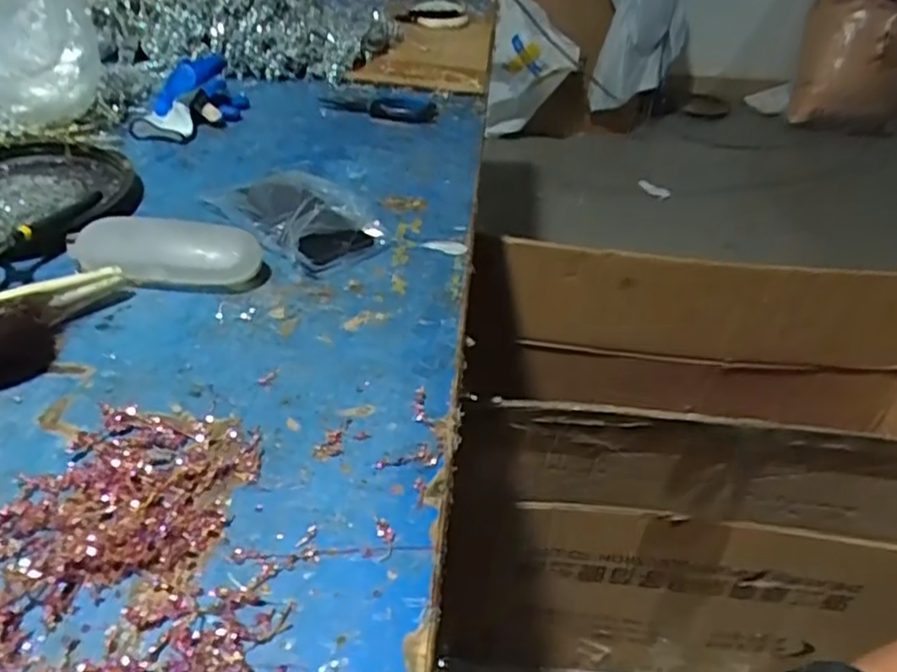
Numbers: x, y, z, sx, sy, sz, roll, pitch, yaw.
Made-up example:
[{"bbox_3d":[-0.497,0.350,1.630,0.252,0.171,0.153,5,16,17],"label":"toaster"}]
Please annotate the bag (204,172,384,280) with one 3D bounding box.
[{"bbox_3d":[-0.151,-0.130,0.678,0.187,0.045,0.101,33,47,31],"label":"bag"}]

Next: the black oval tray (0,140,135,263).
[{"bbox_3d":[-0.448,-0.151,0.692,0.209,0.029,0.229,2,39,-3],"label":"black oval tray"}]

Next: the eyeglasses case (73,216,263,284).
[{"bbox_3d":[-0.255,-0.071,0.594,0.166,0.046,0.046,3,39,-1],"label":"eyeglasses case"}]

